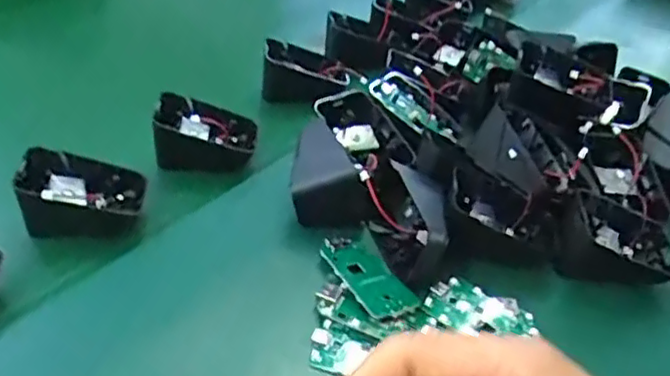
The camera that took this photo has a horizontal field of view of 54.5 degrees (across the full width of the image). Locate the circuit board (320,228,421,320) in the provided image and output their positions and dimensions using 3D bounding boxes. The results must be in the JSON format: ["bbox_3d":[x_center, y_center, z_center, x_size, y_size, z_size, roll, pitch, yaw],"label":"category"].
[{"bbox_3d":[0.018,0.046,0.359,0.034,0.005,0.066,-13,40,-22],"label":"circuit board"}]

